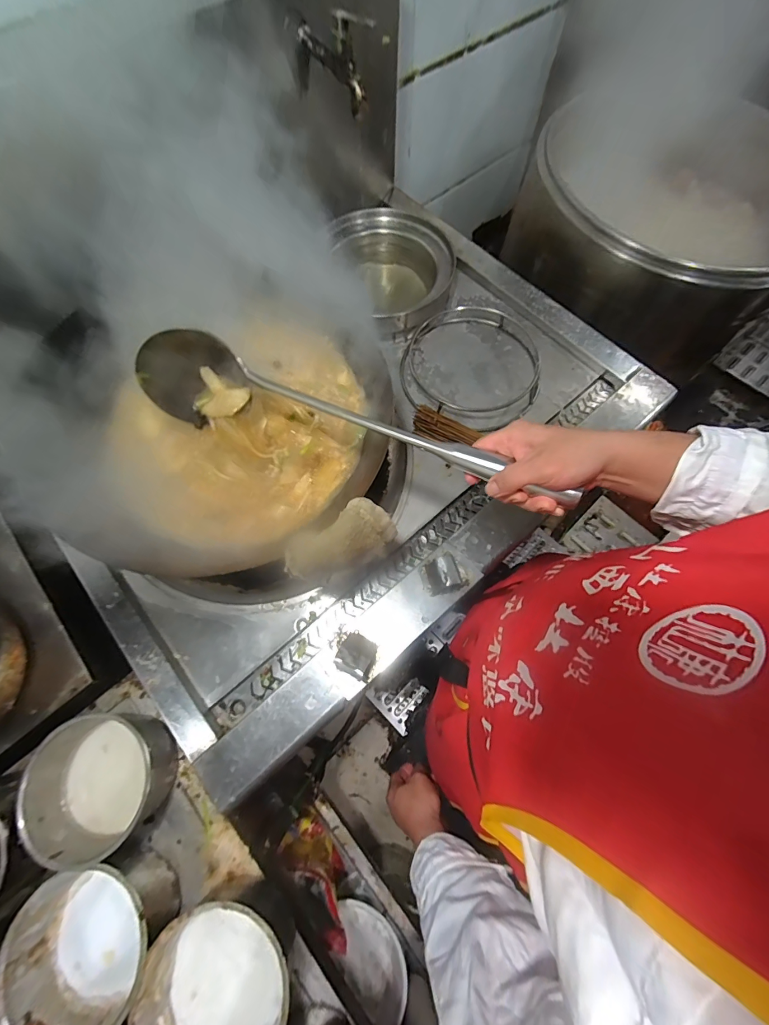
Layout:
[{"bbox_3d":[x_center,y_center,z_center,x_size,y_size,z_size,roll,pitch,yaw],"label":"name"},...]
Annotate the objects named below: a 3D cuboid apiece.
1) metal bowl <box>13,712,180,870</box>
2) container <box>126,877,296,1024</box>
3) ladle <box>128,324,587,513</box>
[{"bbox_3d":[-0.357,0.333,0.494,0.137,0.086,0.139,0,69,1],"label":"metal bowl"},{"bbox_3d":[-0.175,0.508,0.434,0.150,0.092,0.151,21,71,8],"label":"container"},{"bbox_3d":[-0.055,-0.096,0.450,0.514,0.112,0.076,21,71,15],"label":"ladle"}]

